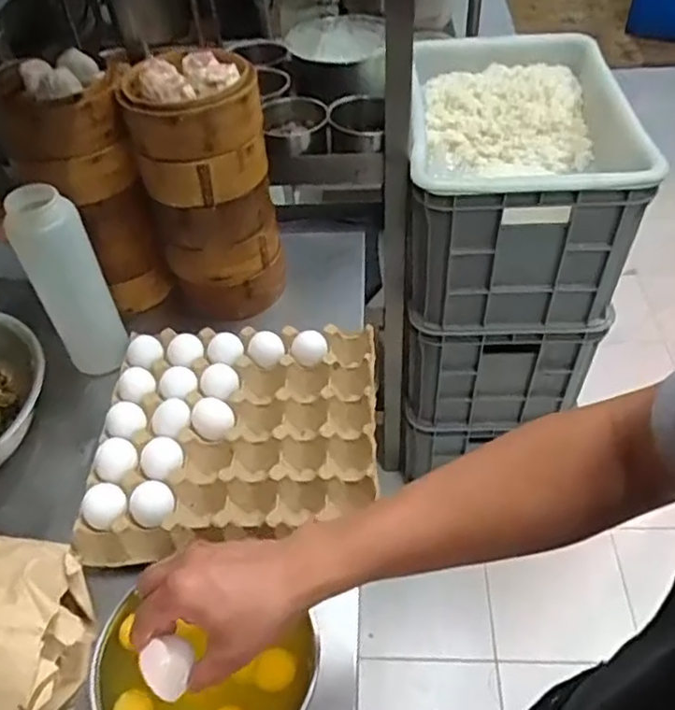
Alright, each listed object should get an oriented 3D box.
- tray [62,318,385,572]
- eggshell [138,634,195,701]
[{"bbox_3d":[-0.103,0.080,0.677,0.278,0.053,0.260,-2,47,2],"label":"tray"},{"bbox_3d":[-0.117,0.216,0.445,0.034,0.026,0.035,-2,47,2],"label":"eggshell"}]

